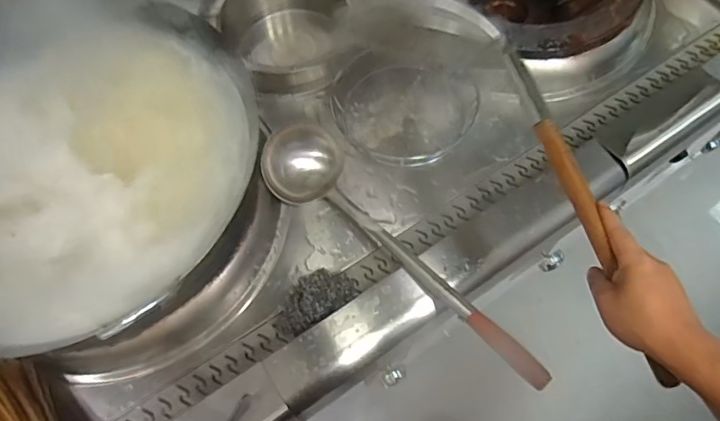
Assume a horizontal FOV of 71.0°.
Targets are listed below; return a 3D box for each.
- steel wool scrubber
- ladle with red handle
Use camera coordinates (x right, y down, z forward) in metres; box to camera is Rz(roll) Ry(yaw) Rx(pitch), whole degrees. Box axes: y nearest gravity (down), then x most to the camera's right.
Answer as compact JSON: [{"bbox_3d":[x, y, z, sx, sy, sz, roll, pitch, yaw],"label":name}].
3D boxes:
[{"bbox_3d":[-0.070,0.124,0.721,0.119,0.043,0.069,-35,66,-14],"label":"steel wool scrubber"},{"bbox_3d":[0.063,0.038,0.724,0.503,0.089,0.130,37,70,19],"label":"ladle with red handle"}]

